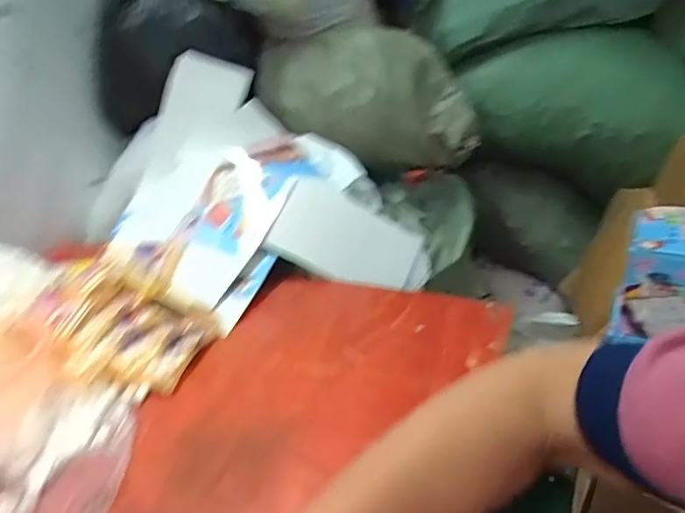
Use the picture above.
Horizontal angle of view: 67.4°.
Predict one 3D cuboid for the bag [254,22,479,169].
[{"bbox_3d":[0.049,-0.307,1.039,0.419,0.260,0.171,-1,25,6],"label":"bag"}]

